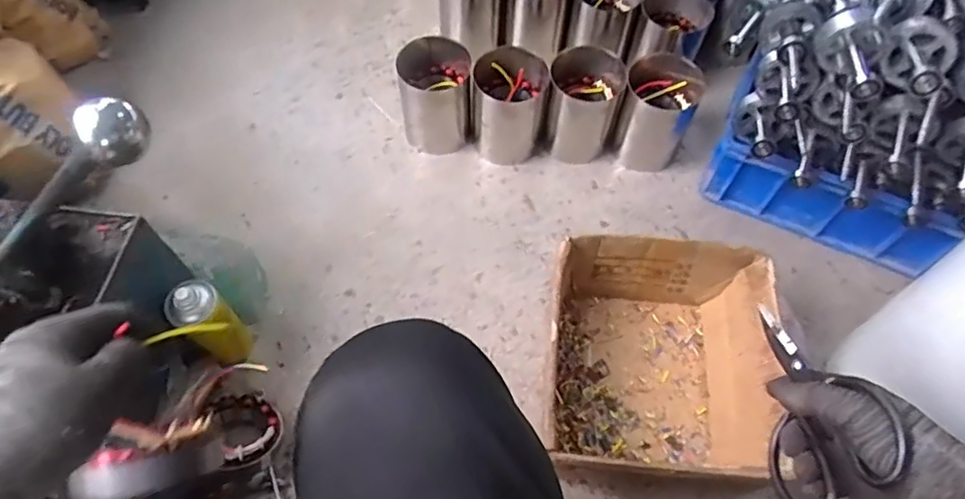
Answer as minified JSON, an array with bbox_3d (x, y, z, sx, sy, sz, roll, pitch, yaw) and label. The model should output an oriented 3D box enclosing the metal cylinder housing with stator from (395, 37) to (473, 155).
[{"bbox_3d":[-0.080,-0.260,1.049,0.119,0.154,0.122,1,61,-1],"label":"metal cylinder housing with stator"}]

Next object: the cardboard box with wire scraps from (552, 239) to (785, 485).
[{"bbox_3d":[0.233,0.145,0.834,0.273,0.145,0.276,5,61,1],"label":"cardboard box with wire scraps"}]

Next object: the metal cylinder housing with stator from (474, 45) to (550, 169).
[{"bbox_3d":[0.049,-0.236,1.037,0.112,0.165,0.109,1,61,-1],"label":"metal cylinder housing with stator"}]

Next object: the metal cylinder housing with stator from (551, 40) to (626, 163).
[{"bbox_3d":[0.168,-0.242,1.047,0.115,0.157,0.109,4,61,1],"label":"metal cylinder housing with stator"}]

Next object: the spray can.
[{"bbox_3d":[-0.360,0.100,0.828,0.063,0.178,0.064,1,61,-1],"label":"spray can"}]

